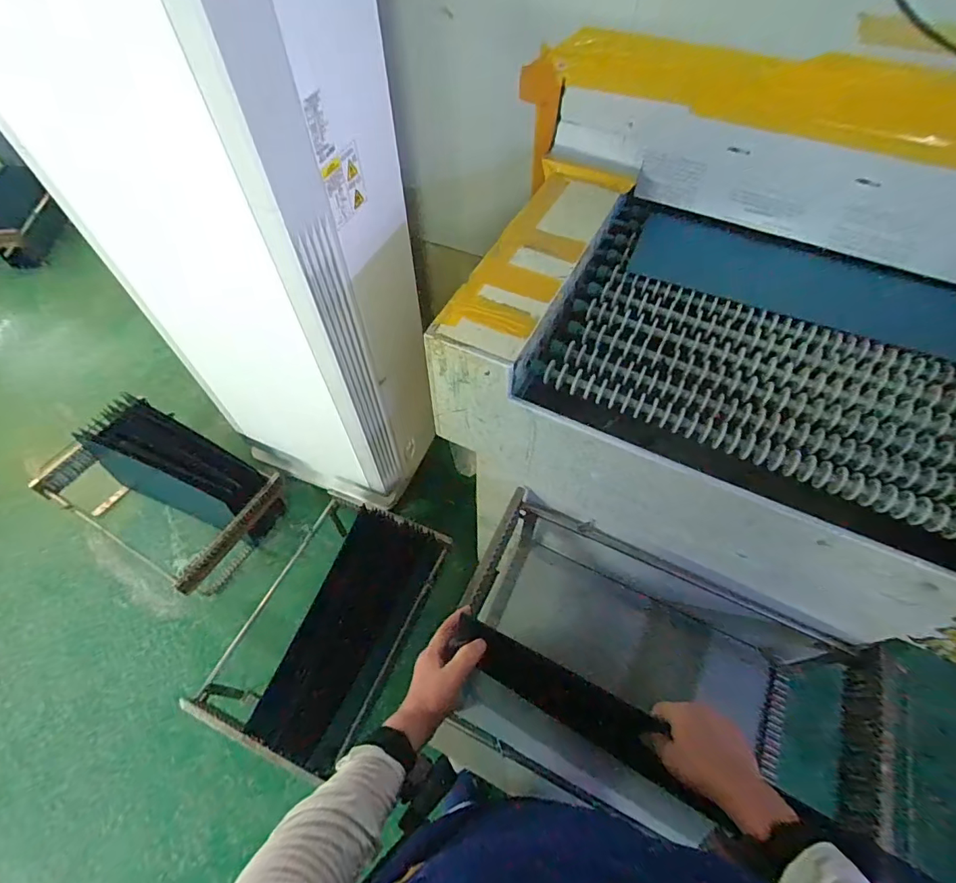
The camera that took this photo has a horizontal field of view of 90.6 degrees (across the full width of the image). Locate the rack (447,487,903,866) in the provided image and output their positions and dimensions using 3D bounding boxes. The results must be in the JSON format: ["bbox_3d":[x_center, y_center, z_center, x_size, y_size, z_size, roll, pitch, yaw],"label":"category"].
[{"bbox_3d":[0.296,0.439,0.913,0.672,0.333,0.358,28,60,13],"label":"rack"}]

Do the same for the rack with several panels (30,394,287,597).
[{"bbox_3d":[-1.042,0.163,1.585,0.673,0.300,0.422,27,61,16],"label":"rack with several panels"}]

